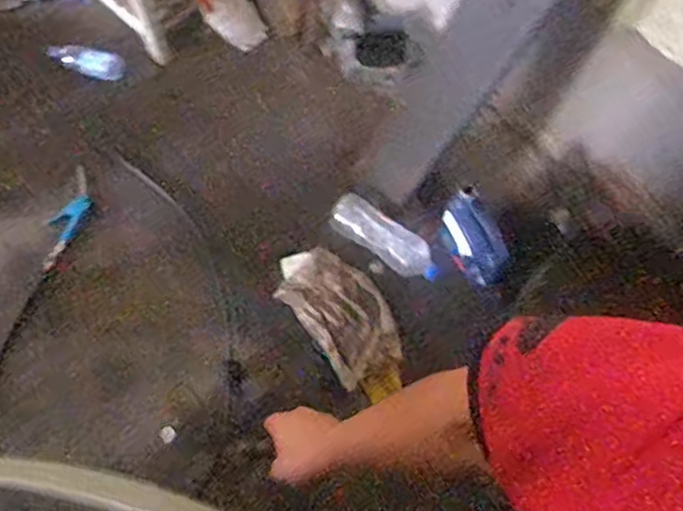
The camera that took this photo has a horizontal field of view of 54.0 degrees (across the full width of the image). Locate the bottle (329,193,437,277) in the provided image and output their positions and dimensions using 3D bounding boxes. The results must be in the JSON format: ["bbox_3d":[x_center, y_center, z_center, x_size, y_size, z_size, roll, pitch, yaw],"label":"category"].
[{"bbox_3d":[0.107,-0.039,1.662,0.295,0.079,0.094,34,71,12],"label":"bottle"}]

